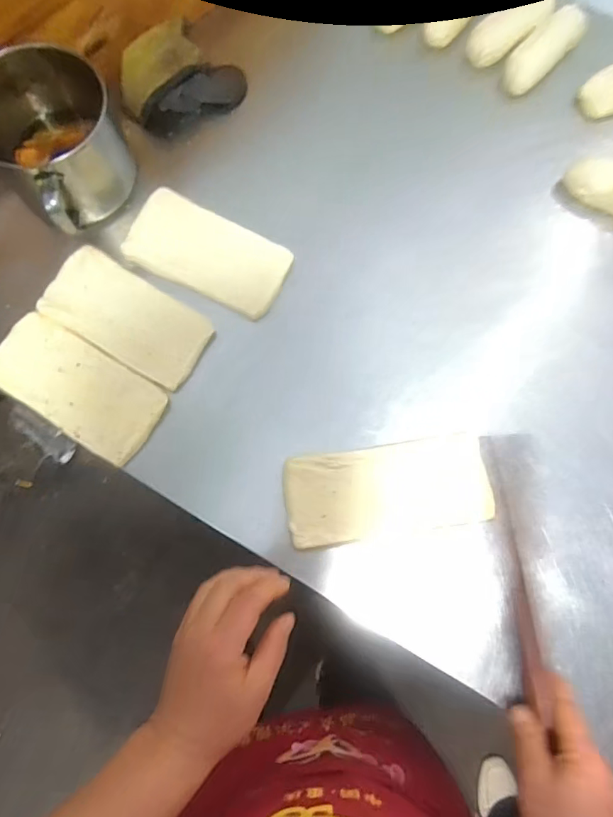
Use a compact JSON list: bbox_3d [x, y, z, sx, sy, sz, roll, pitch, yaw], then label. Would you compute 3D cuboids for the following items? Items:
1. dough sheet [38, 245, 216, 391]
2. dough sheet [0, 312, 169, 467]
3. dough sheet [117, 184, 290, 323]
[{"bbox_3d":[-0.192,-0.098,0.517,0.180,0.013,0.086,34,79,8],"label":"dough sheet"},{"bbox_3d":[-0.238,-0.023,0.505,0.179,0.010,0.087,32,79,7],"label":"dough sheet"},{"bbox_3d":[-0.108,-0.172,0.543,0.176,0.014,0.097,26,78,6],"label":"dough sheet"}]

